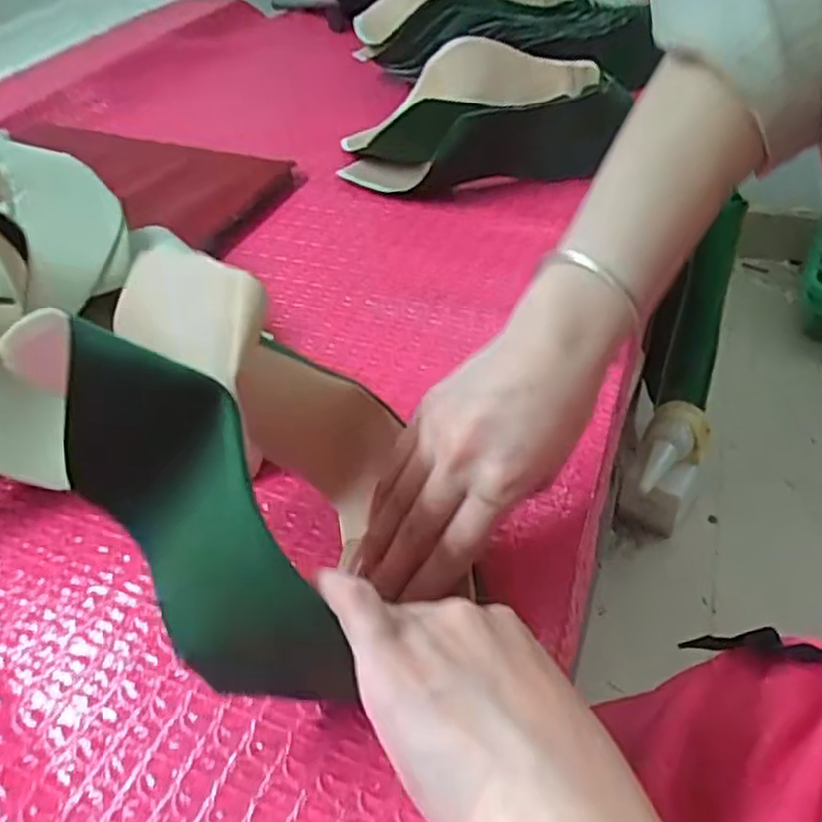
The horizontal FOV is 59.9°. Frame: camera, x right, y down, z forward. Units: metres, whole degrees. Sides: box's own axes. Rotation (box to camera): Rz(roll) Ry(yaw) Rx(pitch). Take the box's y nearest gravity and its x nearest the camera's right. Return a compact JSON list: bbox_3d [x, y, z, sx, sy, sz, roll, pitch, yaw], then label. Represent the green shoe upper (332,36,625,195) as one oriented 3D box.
[{"bbox_3d":[0.056,-0.254,0.618,0.211,0.080,0.131,-14,43,-9],"label":"green shoe upper"}]

